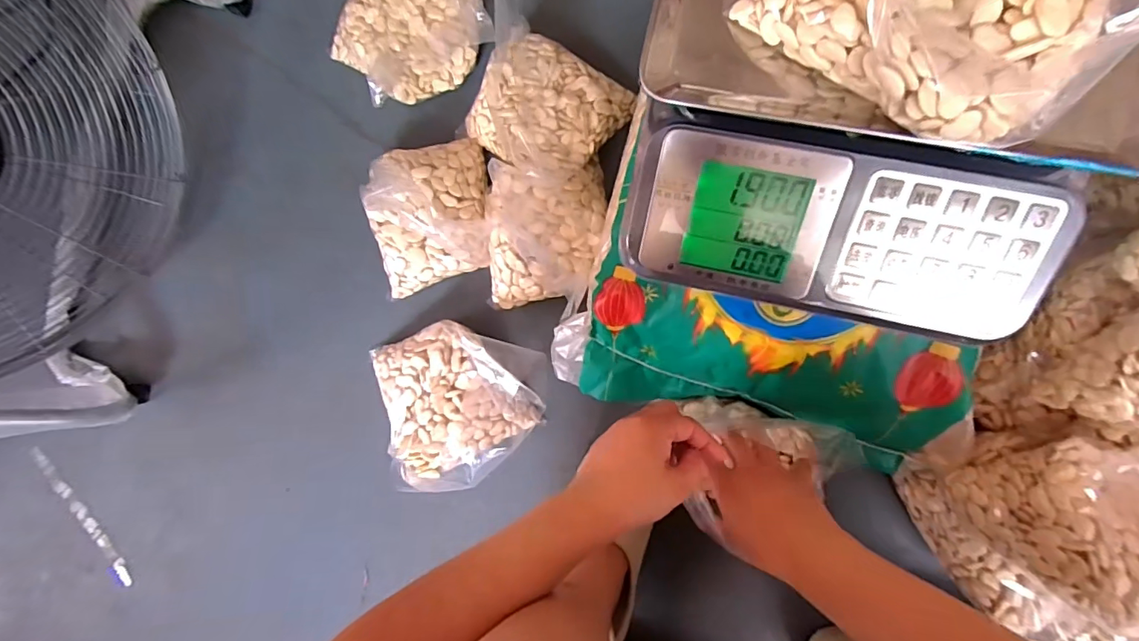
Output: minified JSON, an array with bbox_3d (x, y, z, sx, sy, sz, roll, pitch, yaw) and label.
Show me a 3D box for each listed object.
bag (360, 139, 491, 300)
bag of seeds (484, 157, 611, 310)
[{"bbox_3d":[-0.173,-0.129,0.611,0.147,0.067,0.174,-10,88,7],"label":"bag"},{"bbox_3d":[-0.029,-0.103,0.593,0.139,0.054,0.158,-2,89,7],"label":"bag of seeds"}]

